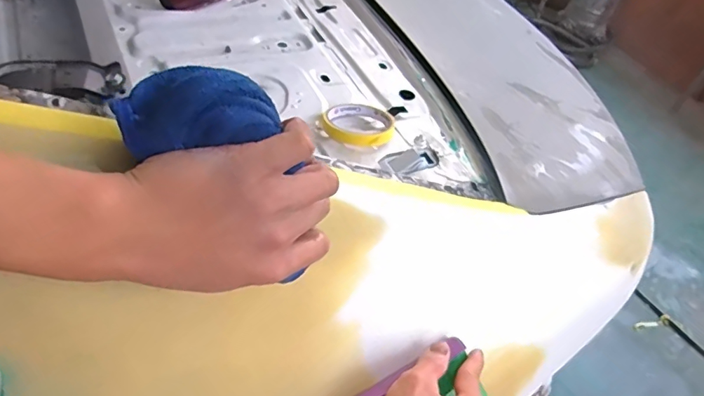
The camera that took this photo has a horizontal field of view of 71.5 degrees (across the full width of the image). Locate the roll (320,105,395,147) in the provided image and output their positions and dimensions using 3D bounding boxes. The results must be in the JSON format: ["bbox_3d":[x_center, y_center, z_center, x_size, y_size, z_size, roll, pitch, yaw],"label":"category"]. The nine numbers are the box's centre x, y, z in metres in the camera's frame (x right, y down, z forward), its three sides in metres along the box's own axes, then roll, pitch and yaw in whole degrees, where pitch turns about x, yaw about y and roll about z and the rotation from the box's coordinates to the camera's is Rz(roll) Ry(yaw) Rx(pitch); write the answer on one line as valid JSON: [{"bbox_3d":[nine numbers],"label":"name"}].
[{"bbox_3d":[0.008,-0.089,0.588,0.085,0.023,0.083,14,45,-1],"label":"roll"}]

